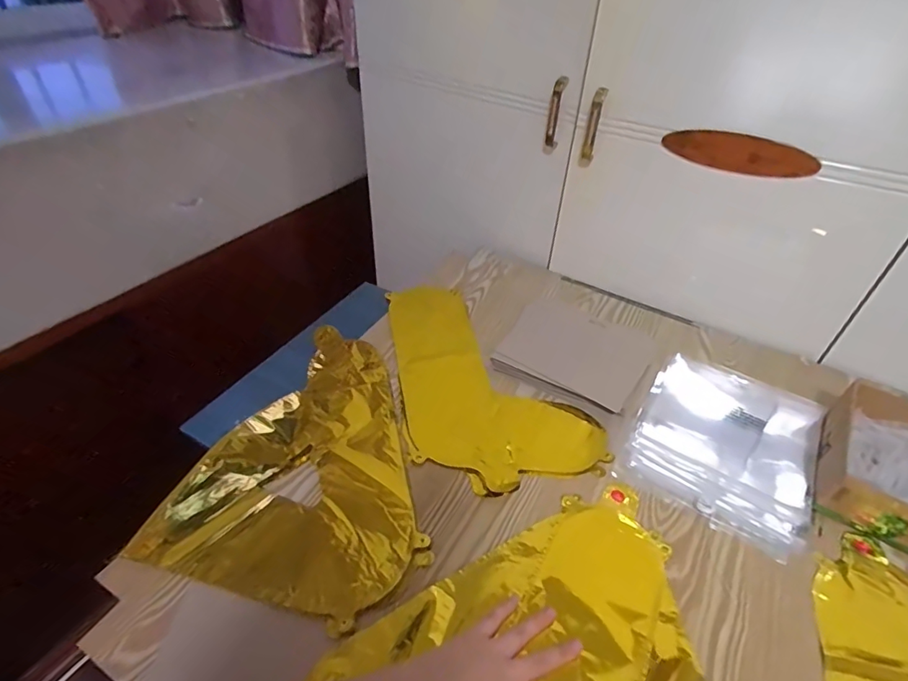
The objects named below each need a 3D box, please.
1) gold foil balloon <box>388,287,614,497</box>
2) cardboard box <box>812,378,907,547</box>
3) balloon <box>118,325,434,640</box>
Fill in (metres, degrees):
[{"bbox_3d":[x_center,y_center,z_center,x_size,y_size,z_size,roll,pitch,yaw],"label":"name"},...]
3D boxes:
[{"bbox_3d":[0.033,0.042,0.697,0.229,0.013,0.373,-8,43,-12],"label":"gold foil balloon"},{"bbox_3d":[0.509,0.145,0.568,0.134,0.071,0.197,24,46,23],"label":"cardboard box"},{"bbox_3d":[-0.146,0.125,0.584,0.273,0.018,0.348,13,43,11],"label":"balloon"}]

